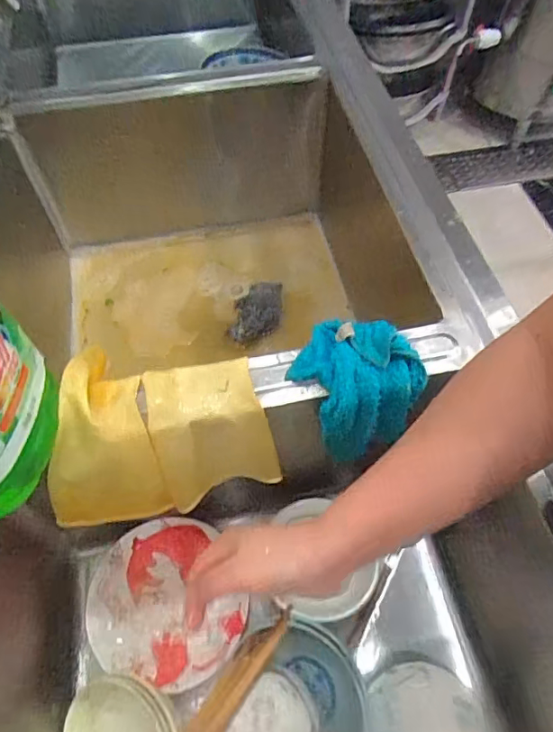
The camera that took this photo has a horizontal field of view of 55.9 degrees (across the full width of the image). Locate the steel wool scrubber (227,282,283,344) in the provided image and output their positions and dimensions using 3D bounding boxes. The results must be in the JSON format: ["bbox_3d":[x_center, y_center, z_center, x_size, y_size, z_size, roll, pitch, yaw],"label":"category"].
[{"bbox_3d":[-0.032,-0.097,0.896,0.083,0.027,0.126,7,58,5],"label":"steel wool scrubber"}]

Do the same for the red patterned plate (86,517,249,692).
[{"bbox_3d":[-0.141,0.298,0.656,0.172,0.027,0.191,-25,61,-14],"label":"red patterned plate"}]

